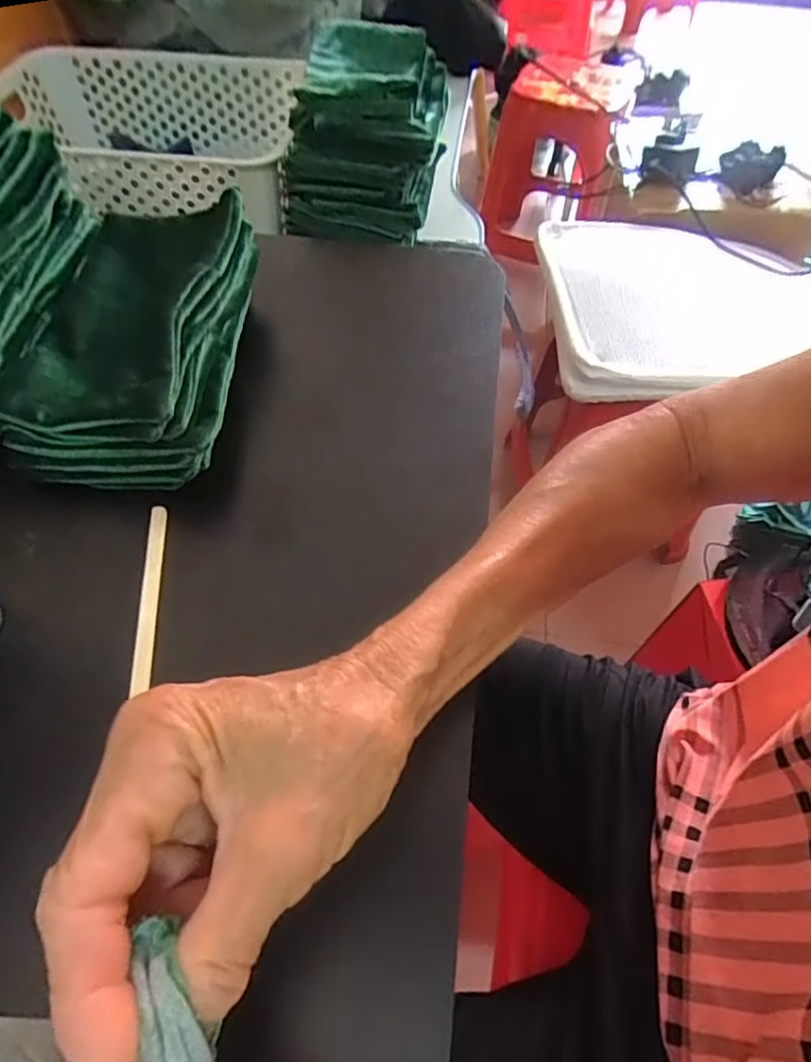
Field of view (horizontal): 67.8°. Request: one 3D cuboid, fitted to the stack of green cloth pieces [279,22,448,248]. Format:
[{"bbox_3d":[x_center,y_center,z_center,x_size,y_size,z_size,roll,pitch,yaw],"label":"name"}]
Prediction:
[{"bbox_3d":[-0.033,-0.358,0.542,0.125,0.111,0.181,7,56,3],"label":"stack of green cloth pieces"}]

